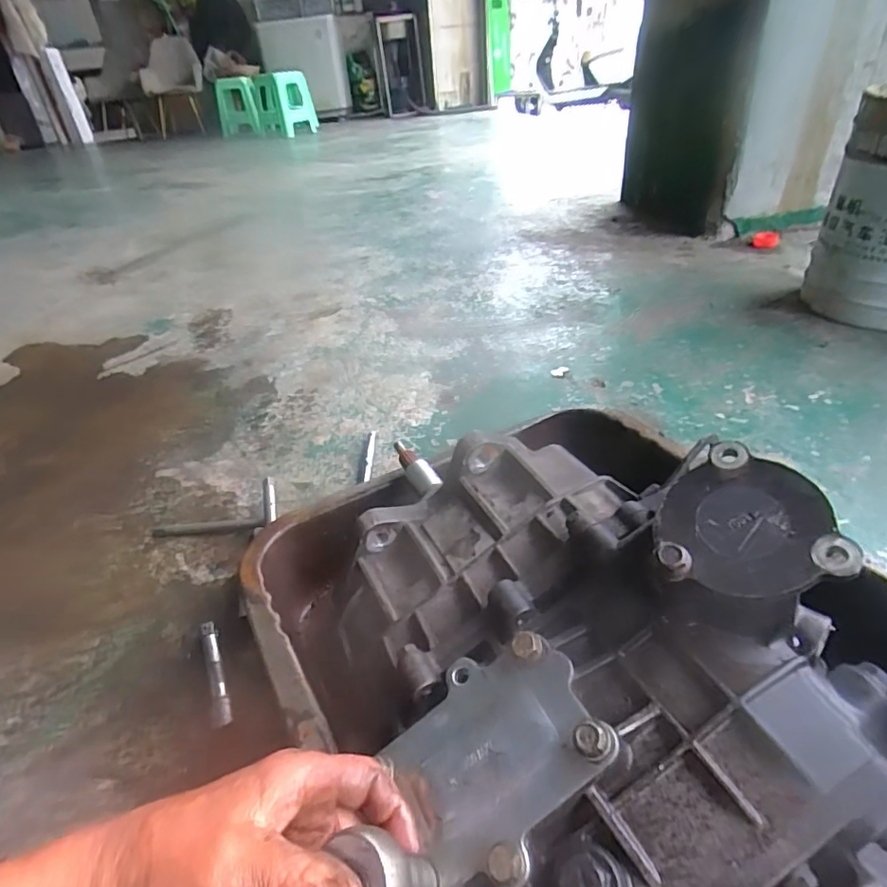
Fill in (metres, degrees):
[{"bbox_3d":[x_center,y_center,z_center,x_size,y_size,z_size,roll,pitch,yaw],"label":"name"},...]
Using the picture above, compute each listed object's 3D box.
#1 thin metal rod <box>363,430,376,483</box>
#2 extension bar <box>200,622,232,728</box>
[{"bbox_3d":[-0.106,0.017,0.776,0.009,0.007,0.118,-5,36,3],"label":"thin metal rod"},{"bbox_3d":[-0.212,0.213,0.506,0.016,0.014,0.119,-21,38,-18],"label":"extension bar"}]

